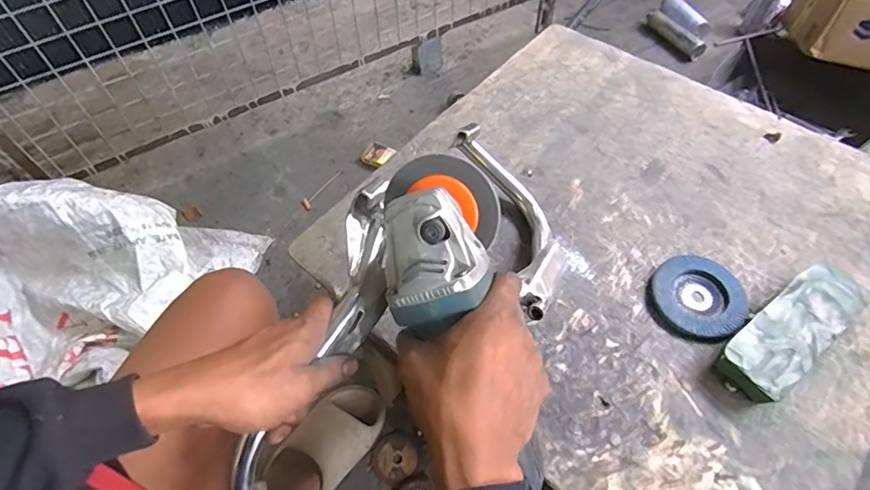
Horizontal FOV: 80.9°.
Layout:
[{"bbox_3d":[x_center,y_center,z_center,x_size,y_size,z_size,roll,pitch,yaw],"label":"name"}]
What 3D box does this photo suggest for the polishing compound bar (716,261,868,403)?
[{"bbox_3d":[0.357,0.085,0.513,0.181,0.039,0.066,-34,62,-18],"label":"polishing compound bar"}]

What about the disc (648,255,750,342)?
[{"bbox_3d":[0.283,0.055,0.547,0.092,0.014,0.094,-1,57,2],"label":"disc"}]

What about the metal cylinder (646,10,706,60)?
[{"bbox_3d":[0.710,-0.626,1.522,0.065,0.063,0.221,-18,58,-9],"label":"metal cylinder"}]

